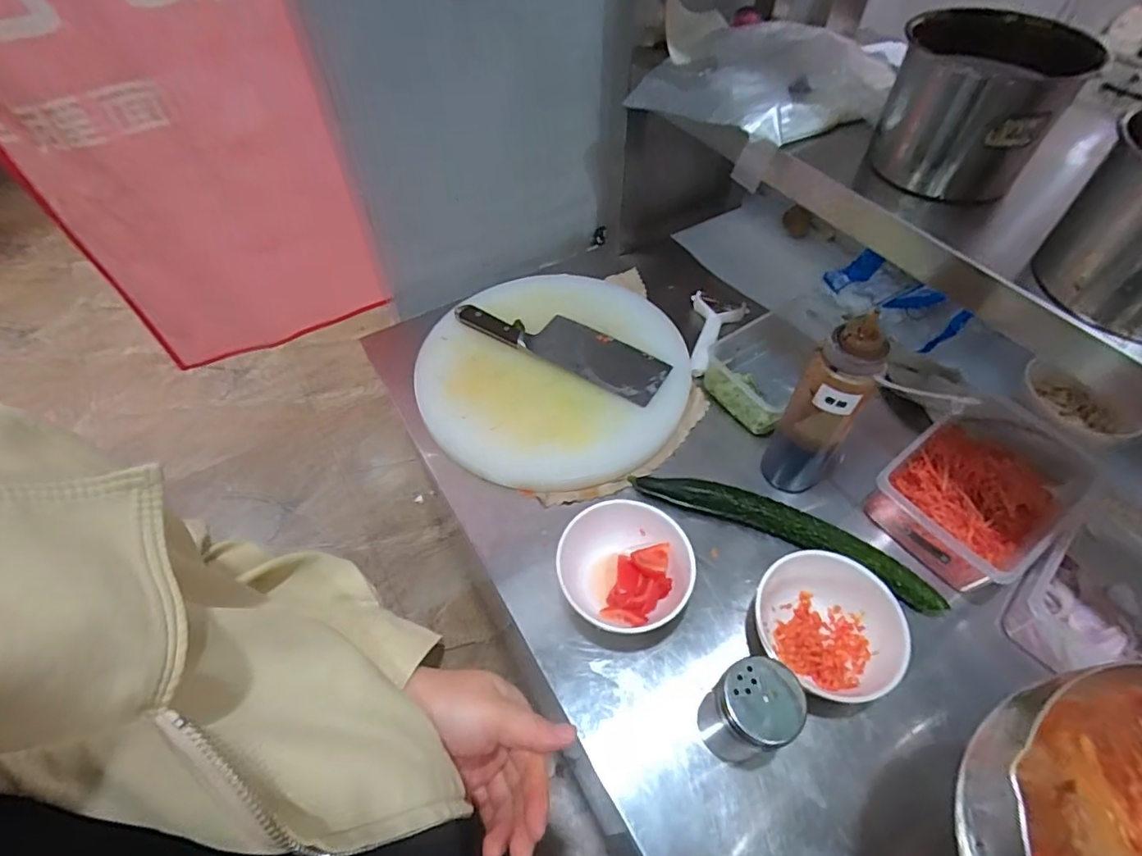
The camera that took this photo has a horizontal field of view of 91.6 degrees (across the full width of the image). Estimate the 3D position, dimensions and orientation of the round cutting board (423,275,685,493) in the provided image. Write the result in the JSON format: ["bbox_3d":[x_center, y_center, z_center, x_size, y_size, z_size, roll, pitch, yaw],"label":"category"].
[{"bbox_3d":[-0.020,-0.087,0.777,0.351,0.039,0.376,2,52,-2],"label":"round cutting board"}]

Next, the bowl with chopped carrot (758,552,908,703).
[{"bbox_3d":[0.249,0.195,0.544,0.133,0.065,0.135,-18,55,-17],"label":"bowl with chopped carrot"}]

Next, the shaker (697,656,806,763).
[{"bbox_3d":[0.151,0.244,0.479,0.059,0.113,0.062,2,52,-2],"label":"shaker"}]

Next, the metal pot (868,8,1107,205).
[{"bbox_3d":[0.382,-0.308,0.530,0.136,0.116,0.150,37,58,23],"label":"metal pot"}]

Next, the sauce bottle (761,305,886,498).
[{"bbox_3d":[0.272,-0.016,0.591,0.072,0.224,0.060,32,57,20],"label":"sauce bottle"}]

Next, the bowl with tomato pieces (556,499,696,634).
[{"bbox_3d":[0.060,0.144,0.582,0.130,0.071,0.137,2,52,-2],"label":"bowl with tomato pieces"}]

